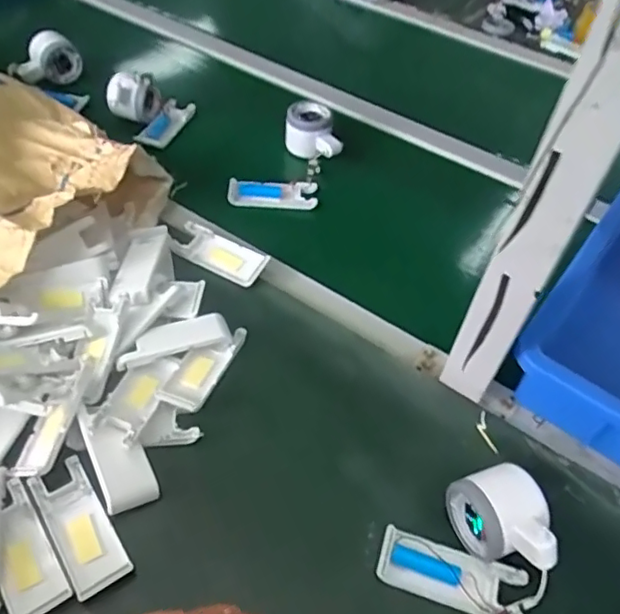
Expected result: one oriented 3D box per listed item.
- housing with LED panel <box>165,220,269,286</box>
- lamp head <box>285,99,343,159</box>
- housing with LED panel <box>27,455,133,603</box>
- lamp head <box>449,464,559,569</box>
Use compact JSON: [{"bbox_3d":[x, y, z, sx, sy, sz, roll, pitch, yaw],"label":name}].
[{"bbox_3d":[-0.095,-0.055,0.604,0.102,0.018,0.040,25,69,21],"label":"housing with LED panel"},{"bbox_3d":[0.005,-0.222,0.747,0.070,0.054,0.062,4,50,-2],"label":"lamp head"},{"bbox_3d":[-0.170,0.163,0.432,0.039,0.017,0.103,-27,57,-25],"label":"housing with LED panel"},{"bbox_3d":[0.143,0.154,0.419,0.055,0.059,0.082,-14,52,-16],"label":"lamp head"}]

